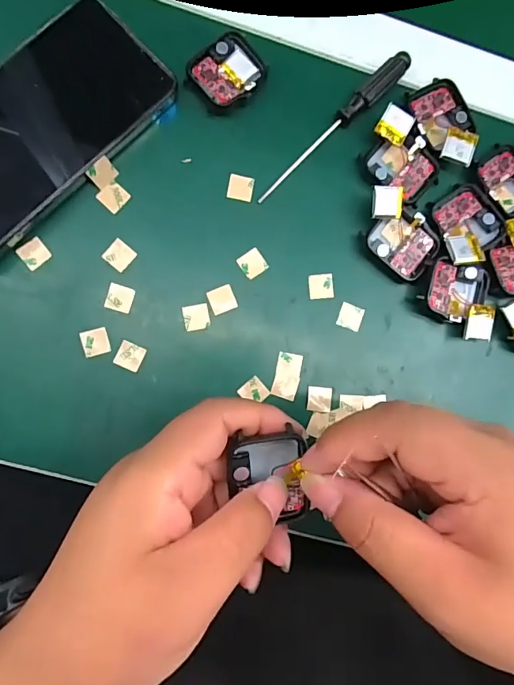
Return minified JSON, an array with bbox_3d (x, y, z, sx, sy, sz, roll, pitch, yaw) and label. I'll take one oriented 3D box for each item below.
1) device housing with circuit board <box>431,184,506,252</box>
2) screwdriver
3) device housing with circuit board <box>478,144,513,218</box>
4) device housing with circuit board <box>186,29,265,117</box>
[{"bbox_3d":[0.136,-0.078,0.288,0.038,0.009,0.042,-35,92,-6],"label":"device housing with circuit board"},{"bbox_3d":[0.050,-0.136,0.284,0.012,0.011,0.131,45,84,-3],"label":"screwdriver"},{"bbox_3d":[0.164,-0.104,0.292,0.038,0.007,0.043,-39,93,-6],"label":"device housing with circuit board"},{"bbox_3d":[-0.019,-0.166,0.278,0.038,0.010,0.045,45,84,-3],"label":"device housing with circuit board"}]

